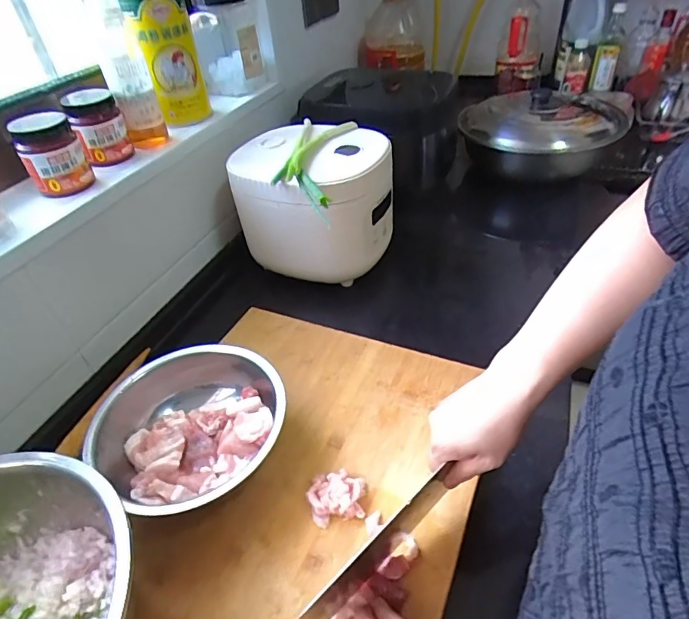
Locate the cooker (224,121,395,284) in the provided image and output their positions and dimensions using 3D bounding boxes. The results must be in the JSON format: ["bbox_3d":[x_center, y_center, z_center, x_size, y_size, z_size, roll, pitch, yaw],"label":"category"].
[{"bbox_3d":[-0.040,-0.177,0.741,0.233,0.185,0.202,7,43,16],"label":"cooker"}]

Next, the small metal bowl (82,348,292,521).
[{"bbox_3d":[-0.165,0.127,0.503,0.201,0.067,0.187,-3,41,3],"label":"small metal bowl"}]

